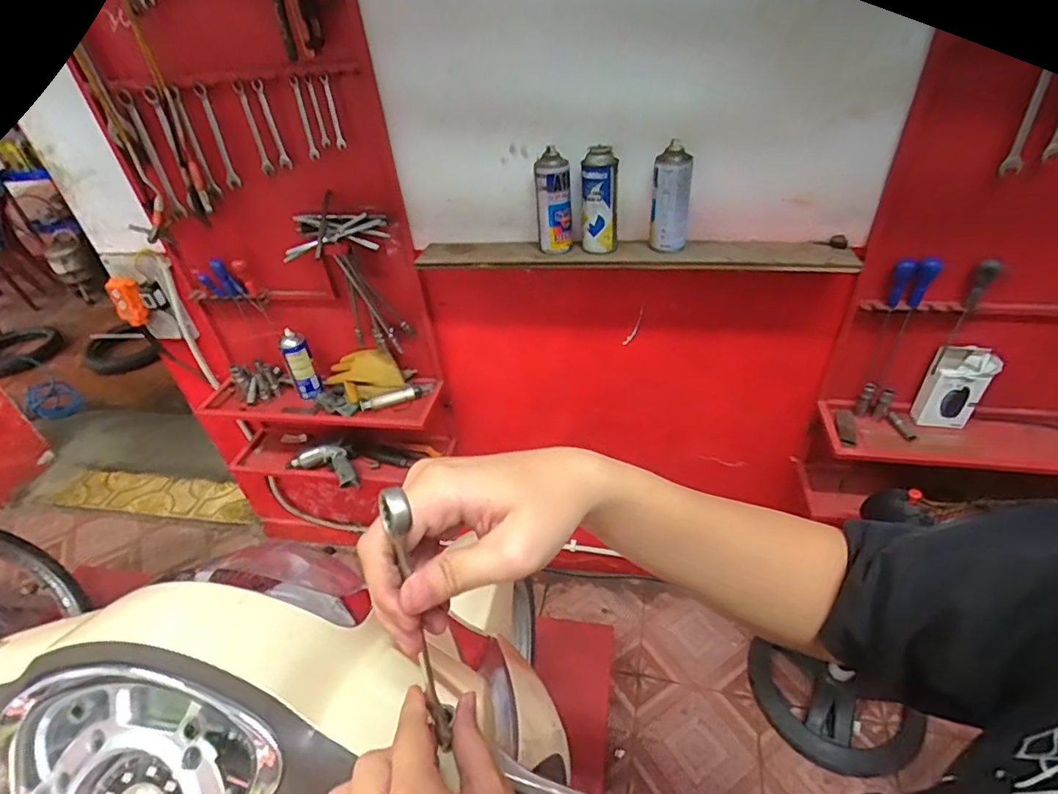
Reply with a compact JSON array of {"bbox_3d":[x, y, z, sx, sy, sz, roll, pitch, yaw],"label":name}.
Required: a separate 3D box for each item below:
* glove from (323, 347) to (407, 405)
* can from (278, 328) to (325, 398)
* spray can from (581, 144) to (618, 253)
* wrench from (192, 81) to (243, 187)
[{"bbox_3d":[-0.408,-0.047,1.315,0.207,0.112,0.075,6,40,15],"label":"glove"},{"bbox_3d":[-0.550,-0.078,1.322,0.064,0.155,0.064,-22,41,-19],"label":"can"},{"bbox_3d":[0.127,-0.349,0.987,0.061,0.177,0.055,0,39,8],"label":"spray can"},{"bbox_3d":[-0.594,-0.491,1.043,0.028,0.181,0.014,10,41,19],"label":"wrench"}]

